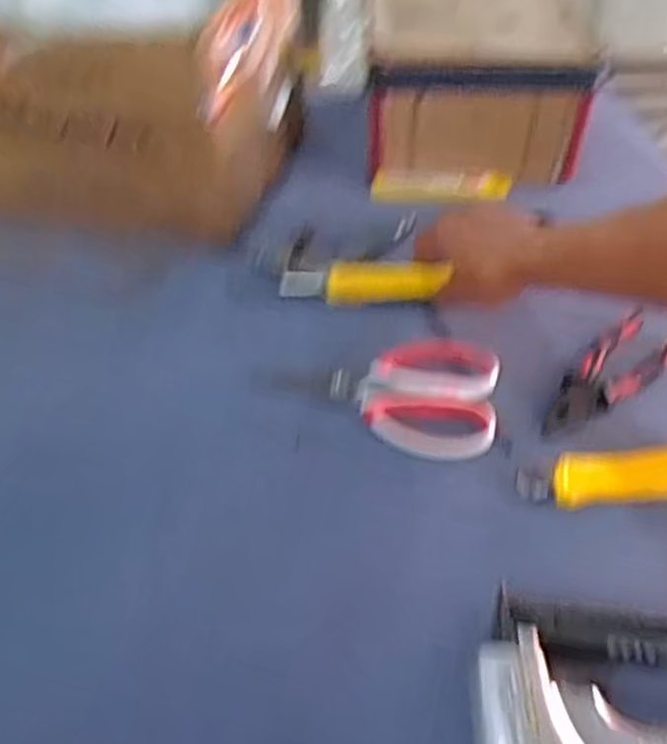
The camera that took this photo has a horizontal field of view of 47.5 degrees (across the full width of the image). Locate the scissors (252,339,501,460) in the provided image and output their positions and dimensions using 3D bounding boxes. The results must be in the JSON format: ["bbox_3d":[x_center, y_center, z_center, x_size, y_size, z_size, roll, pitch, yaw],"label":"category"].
[{"bbox_3d":[0.030,0.014,0.567,0.176,0.029,0.102,8,47,8],"label":"scissors"}]

